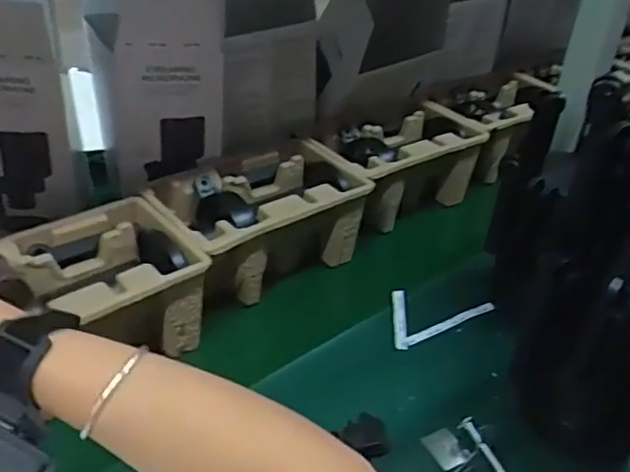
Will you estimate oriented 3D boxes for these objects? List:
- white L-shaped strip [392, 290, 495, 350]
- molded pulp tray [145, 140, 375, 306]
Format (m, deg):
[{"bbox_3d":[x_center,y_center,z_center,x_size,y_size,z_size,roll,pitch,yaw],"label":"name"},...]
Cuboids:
[{"bbox_3d":[0.140,0.092,0.684,0.110,0.007,0.092,5,33,1],"label":"white L-shaped strip"},{"bbox_3d":[-0.058,-0.014,0.727,0.231,0.103,0.148,-23,42,-35],"label":"molded pulp tray"}]

